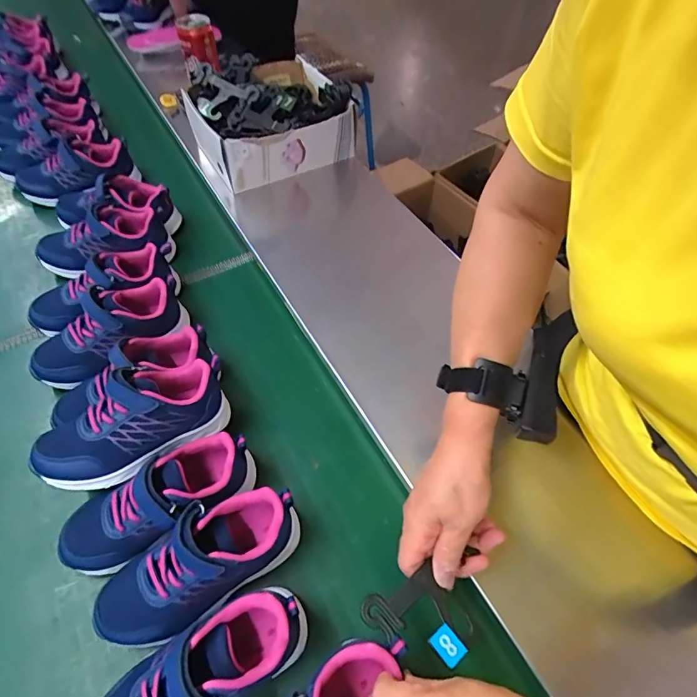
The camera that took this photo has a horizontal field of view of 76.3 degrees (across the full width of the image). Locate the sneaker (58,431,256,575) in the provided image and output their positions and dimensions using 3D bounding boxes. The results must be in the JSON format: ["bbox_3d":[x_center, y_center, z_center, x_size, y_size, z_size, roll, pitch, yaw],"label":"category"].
[{"bbox_3d":[-0.169,0.137,0.401,0.172,0.073,0.074,-28,59,-21],"label":"sneaker"}]

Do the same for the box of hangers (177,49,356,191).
[{"bbox_3d":[-0.131,-0.367,0.726,0.229,0.122,0.223,-23,57,-17],"label":"box of hangers"}]

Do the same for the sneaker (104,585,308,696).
[{"bbox_3d":[-0.109,0.240,0.325,0.162,0.074,0.069,-28,59,-21],"label":"sneaker"}]

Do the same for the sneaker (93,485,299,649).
[{"bbox_3d":[-0.123,0.178,0.373,0.171,0.077,0.072,-26,58,-20],"label":"sneaker"}]

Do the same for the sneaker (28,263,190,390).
[{"bbox_3d":[-0.273,-0.026,0.511,0.180,0.070,0.070,-36,62,-26],"label":"sneaker"}]

